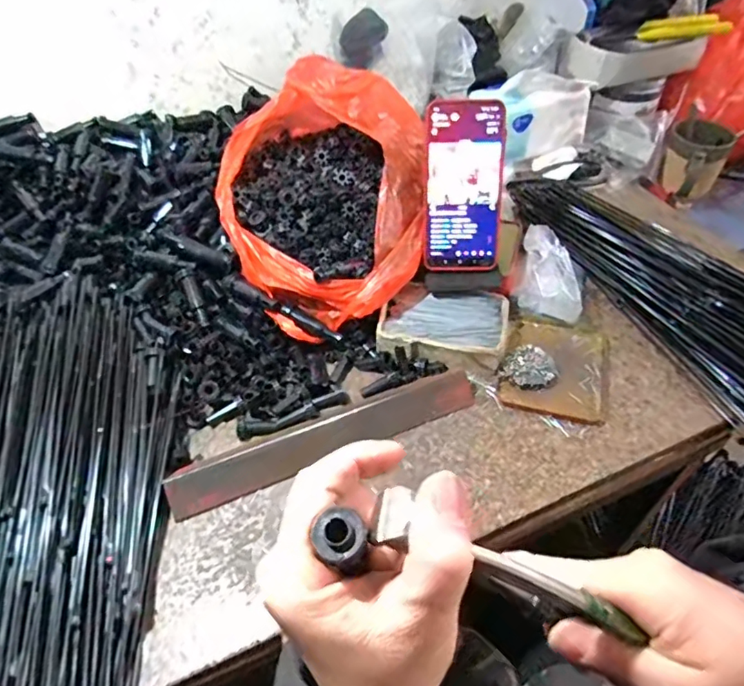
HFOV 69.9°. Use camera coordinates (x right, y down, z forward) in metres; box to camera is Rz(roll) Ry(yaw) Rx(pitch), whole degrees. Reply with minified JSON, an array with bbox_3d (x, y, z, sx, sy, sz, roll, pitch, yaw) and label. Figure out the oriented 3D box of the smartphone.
[{"bbox_3d":[0.092,-0.157,0.536,0.079,0.164,0.013,-1,17,3],"label":"smartphone"}]

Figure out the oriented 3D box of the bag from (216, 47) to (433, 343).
[{"bbox_3d":[-0.053,-0.169,0.569,0.211,0.149,0.285,-11,50,-8],"label":"bag"}]

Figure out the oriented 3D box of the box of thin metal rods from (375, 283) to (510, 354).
[{"bbox_3d":[0.076,-0.023,0.556,0.123,0.033,0.079,10,50,9],"label":"box of thin metal rods"}]

